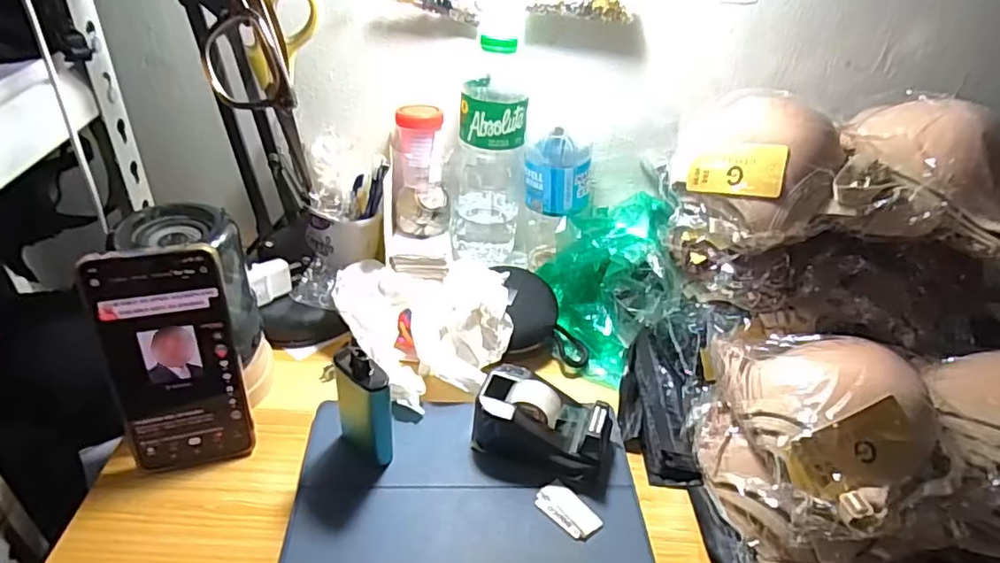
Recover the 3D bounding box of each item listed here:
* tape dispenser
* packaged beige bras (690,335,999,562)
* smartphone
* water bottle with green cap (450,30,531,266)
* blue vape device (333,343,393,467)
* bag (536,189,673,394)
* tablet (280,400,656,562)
[{"bbox_3d":[0.035,0.108,0.436,0.103,0.044,0.057,14,38,9],"label":"tape dispenser"},{"bbox_3d":[0.280,0.119,0.404,0.242,0.133,0.160,-2,38,-11],"label":"packaged beige bras"},{"bbox_3d":[-0.217,0.057,0.391,0.075,0.165,0.007,-8,26,-19],"label":"smartphone"},{"bbox_3d":[-0.008,-0.114,0.540,0.060,0.206,0.059,9,38,3],"label":"water bottle with green cap"},{"bbox_3d":[-0.096,0.084,0.403,0.046,0.092,0.017,24,41,21],"label":"blue vape device"},{"bbox_3d":[0.091,-0.005,0.548,0.097,0.076,0.188,15,80,11],"label":"bag"},{"bbox_3d":[-0.020,0.153,0.410,0.237,0.011,0.152,2,38,-6],"label":"tablet"}]

